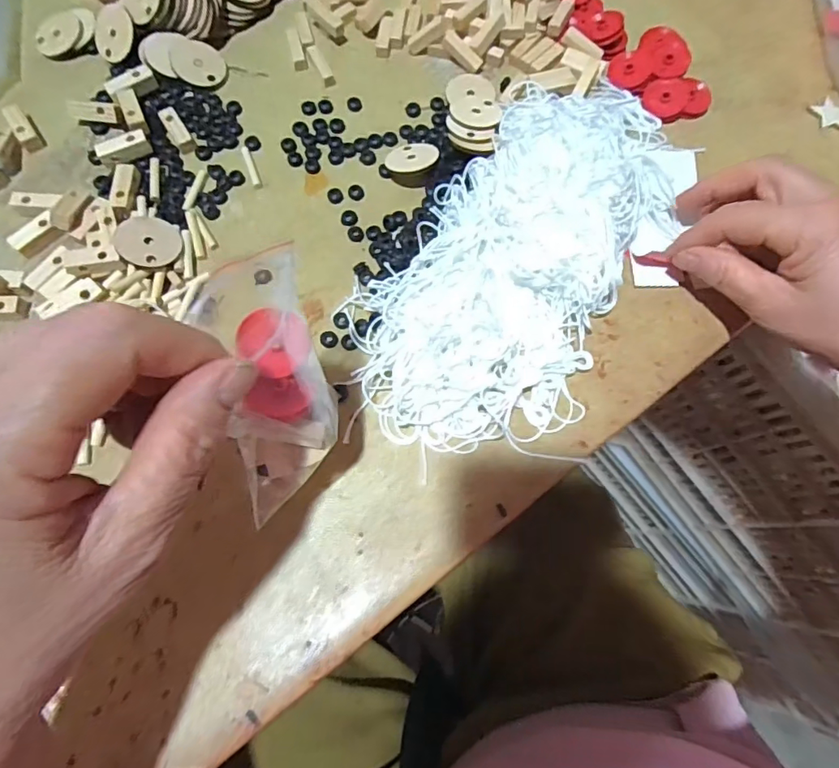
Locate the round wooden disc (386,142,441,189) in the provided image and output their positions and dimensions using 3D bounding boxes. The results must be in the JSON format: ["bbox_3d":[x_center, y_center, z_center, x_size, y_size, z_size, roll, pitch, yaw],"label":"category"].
[{"bbox_3d":[-0.005,-0.143,0.338,0.033,0.011,0.031,0,73,-2],"label":"round wooden disc"}]

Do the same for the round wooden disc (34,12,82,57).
[{"bbox_3d":[-0.248,-0.240,0.357,0.033,0.005,0.033,36,75,9],"label":"round wooden disc"}]

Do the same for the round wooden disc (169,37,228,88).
[{"bbox_3d":[-0.149,-0.216,0.353,0.035,0.004,0.033,9,76,-23],"label":"round wooden disc"}]

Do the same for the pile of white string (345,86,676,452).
[{"bbox_3d":[0.068,-0.084,0.307,0.133,0.042,0.272,30,74,7],"label":"pile of white string"}]

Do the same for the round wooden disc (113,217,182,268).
[{"bbox_3d":[-0.158,-0.084,0.305,0.036,0.007,0.035,12,54,-17],"label":"round wooden disc"}]

